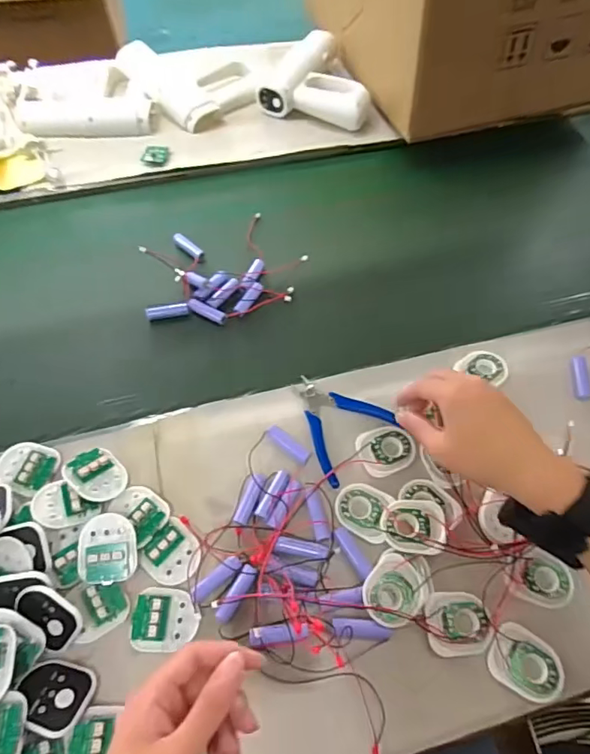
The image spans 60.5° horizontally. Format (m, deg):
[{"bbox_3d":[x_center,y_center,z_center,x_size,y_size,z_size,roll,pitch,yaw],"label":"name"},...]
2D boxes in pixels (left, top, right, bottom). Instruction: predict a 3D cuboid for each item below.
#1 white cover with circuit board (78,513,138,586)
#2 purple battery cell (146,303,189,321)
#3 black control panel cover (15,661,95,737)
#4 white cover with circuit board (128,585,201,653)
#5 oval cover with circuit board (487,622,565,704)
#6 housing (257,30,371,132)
[{"bbox_3d":[-0.167,0.153,0.454,0.049,0.004,0.058,1,70,-12],"label":"white cover with circuit board"},{"bbox_3d":[-0.157,-0.081,0.626,0.052,0.011,0.014,-6,58,-5],"label":"purple battery cell"},{"bbox_3d":[-0.189,0.250,0.400,0.053,0.012,0.052,24,33,3],"label":"black control panel cover"},{"bbox_3d":[-0.112,0.209,0.437,0.056,0.013,0.049,2,58,0],"label":"white cover with circuit board"},{"bbox_3d":[0.194,0.238,0.422,0.060,0.007,0.048,23,60,12],"label":"oval cover with circuit board"},{"bbox_3d":[0.049,-0.505,0.855,0.184,0.041,0.200,17,59,9],"label":"housing"}]

